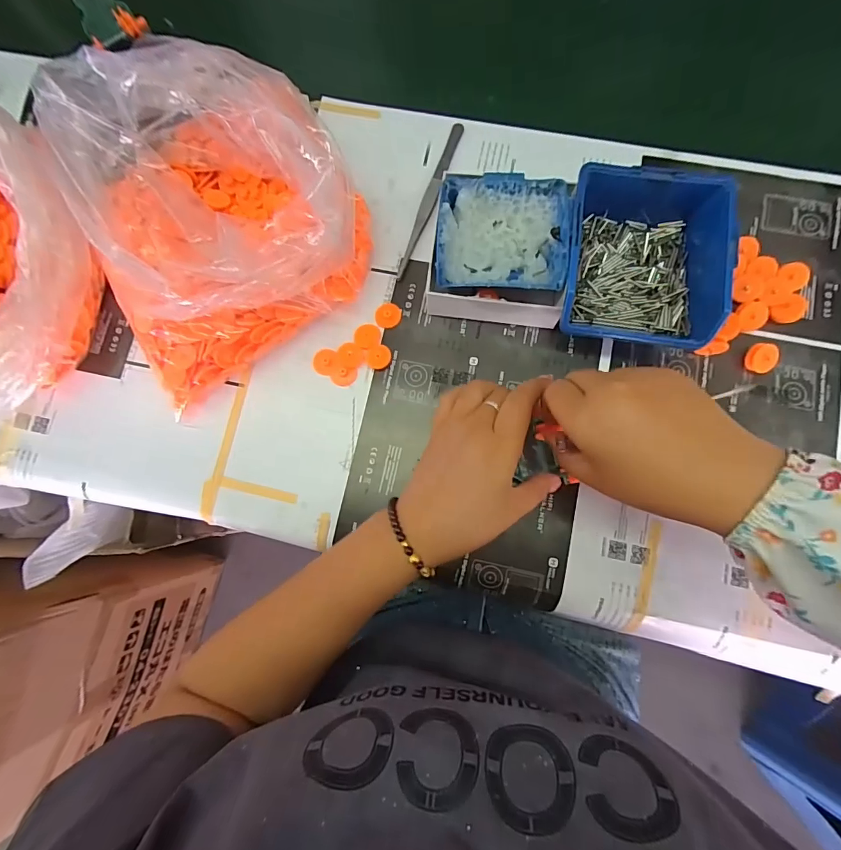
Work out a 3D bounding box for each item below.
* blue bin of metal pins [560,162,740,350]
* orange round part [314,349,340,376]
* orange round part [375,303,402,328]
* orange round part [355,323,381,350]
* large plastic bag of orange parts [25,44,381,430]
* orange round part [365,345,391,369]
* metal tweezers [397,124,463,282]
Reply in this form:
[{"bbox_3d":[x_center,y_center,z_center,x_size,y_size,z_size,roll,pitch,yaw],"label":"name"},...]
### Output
[{"bbox_3d":[0.167,-0.125,0.326,0.114,0.059,0.132,8,83,4],"label":"blue bin of metal pins"},{"bbox_3d":[-0.079,-0.053,0.356,0.020,0.006,0.021,0,82,3],"label":"orange round part"},{"bbox_3d":[-0.027,-0.094,0.360,0.021,0.005,0.021,0,82,3],"label":"orange round part"},{"bbox_3d":[-0.045,-0.076,0.355,0.021,0.004,0.022,0,82,3],"label":"orange round part"},{"bbox_3d":[-0.154,-0.166,0.330,0.202,0.089,0.243,-22,82,0],"label":"large plastic bag of orange parts"},{"bbox_3d":[-0.035,-0.057,0.354,0.021,0.005,0.020,0,82,3],"label":"orange round part"},{"bbox_3d":[0.009,-0.199,0.364,0.012,0.017,0.151,19,84,5],"label":"metal tweezers"}]

